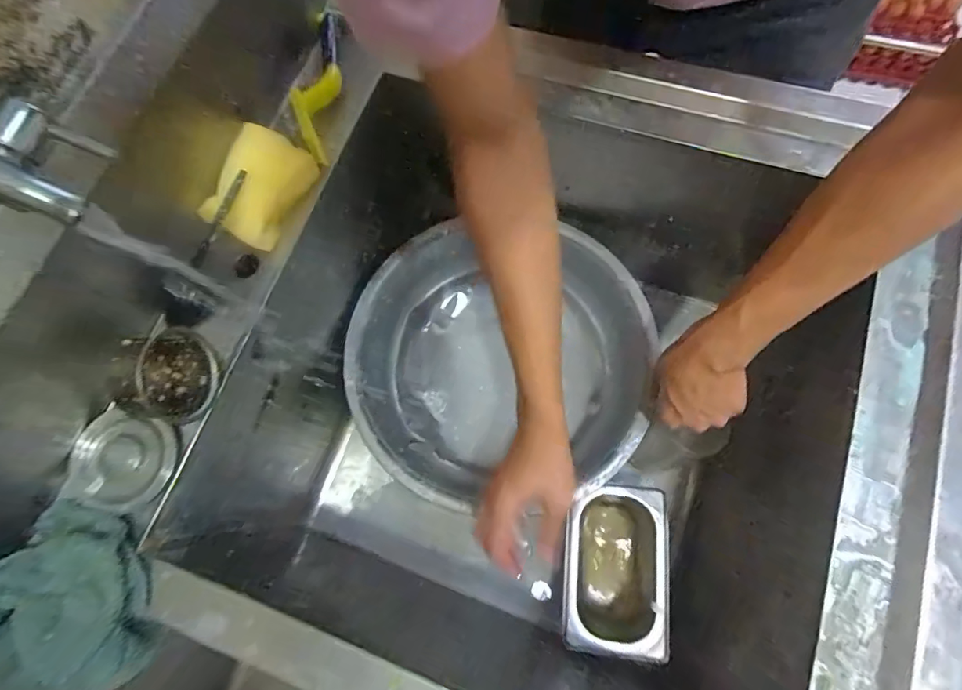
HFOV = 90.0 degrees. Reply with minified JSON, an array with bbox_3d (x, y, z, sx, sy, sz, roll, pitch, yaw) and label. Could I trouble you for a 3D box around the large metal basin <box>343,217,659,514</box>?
[{"bbox_3d":[0.018,0.036,0.654,0.359,0.142,0.340,0,74,2],"label":"large metal basin"}]

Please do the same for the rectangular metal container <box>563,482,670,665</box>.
[{"bbox_3d":[0.154,0.263,0.585,0.106,0.107,0.175,5,74,3],"label":"rectangular metal container"}]

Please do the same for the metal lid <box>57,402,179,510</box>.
[{"bbox_3d":[-0.296,0.093,0.393,0.087,0.029,0.079,9,77,10],"label":"metal lid"}]

